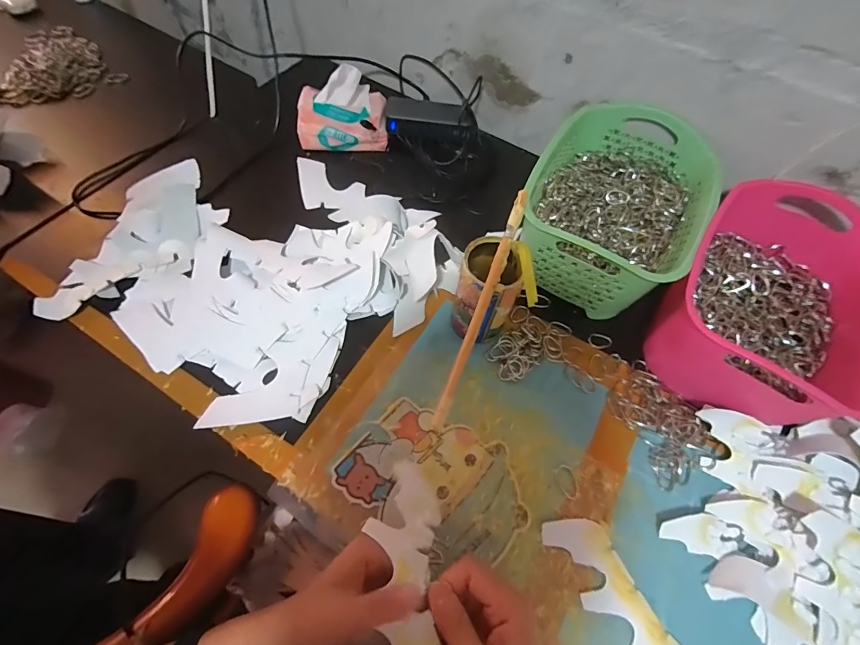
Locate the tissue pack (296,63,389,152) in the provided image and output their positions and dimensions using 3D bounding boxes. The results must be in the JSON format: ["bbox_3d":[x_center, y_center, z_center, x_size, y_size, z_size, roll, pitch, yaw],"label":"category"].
[{"bbox_3d":[-0.134,-0.322,0.609,0.131,0.070,0.108,-5,62,-7],"label":"tissue pack"}]

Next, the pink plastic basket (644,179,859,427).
[{"bbox_3d":[0.377,-0.024,0.457,0.196,0.122,0.280,35,65,14],"label":"pink plastic basket"}]

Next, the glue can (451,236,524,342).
[{"bbox_3d":[0.062,-0.030,0.435,0.070,0.127,0.063,28,63,11],"label":"glue can"}]

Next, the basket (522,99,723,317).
[{"bbox_3d":[0.230,-0.144,0.516,0.191,0.118,0.262,32,64,13],"label":"basket"}]

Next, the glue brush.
[{"bbox_3d":[0.054,-0.028,0.366,0.012,0.006,0.268,20,62,7],"label":"glue brush"}]

